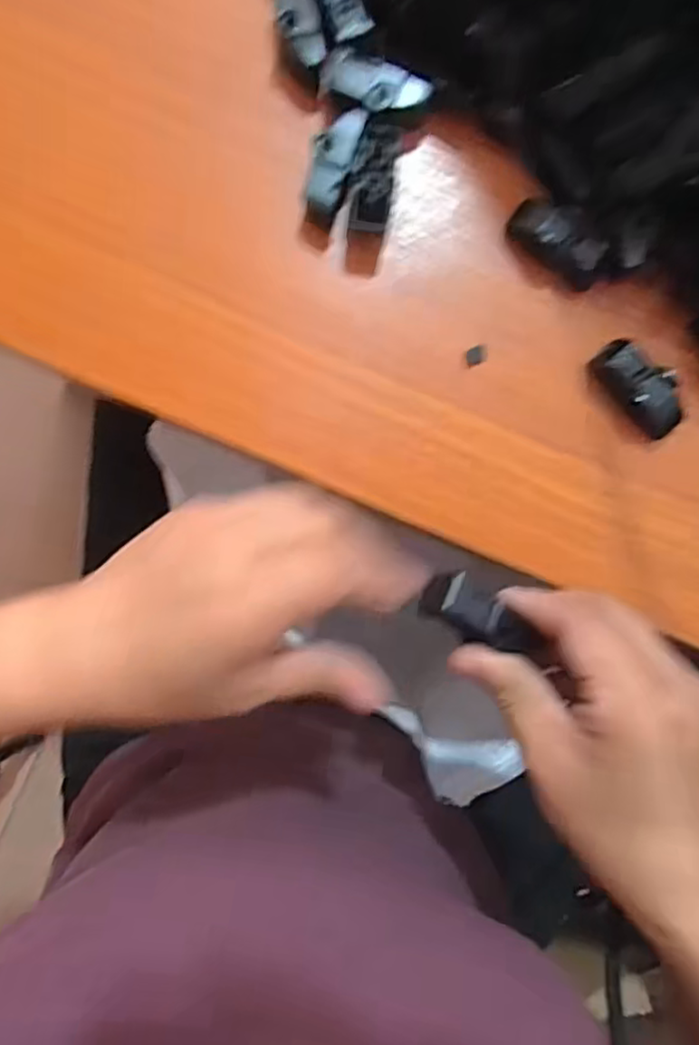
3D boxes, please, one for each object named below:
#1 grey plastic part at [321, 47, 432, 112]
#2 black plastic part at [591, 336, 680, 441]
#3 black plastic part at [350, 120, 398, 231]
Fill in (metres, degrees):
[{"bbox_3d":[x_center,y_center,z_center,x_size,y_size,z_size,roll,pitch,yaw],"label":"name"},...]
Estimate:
[{"bbox_3d":[0.010,-0.183,0.271,0.045,0.008,0.019,17,88,-2],"label":"grey plastic part"},{"bbox_3d":[0.124,-0.057,0.276,0.044,0.016,0.020,43,87,-1],"label":"black plastic part"},{"bbox_3d":[0.010,-0.145,0.272,0.018,0.012,0.043,7,88,-3],"label":"black plastic part"}]

